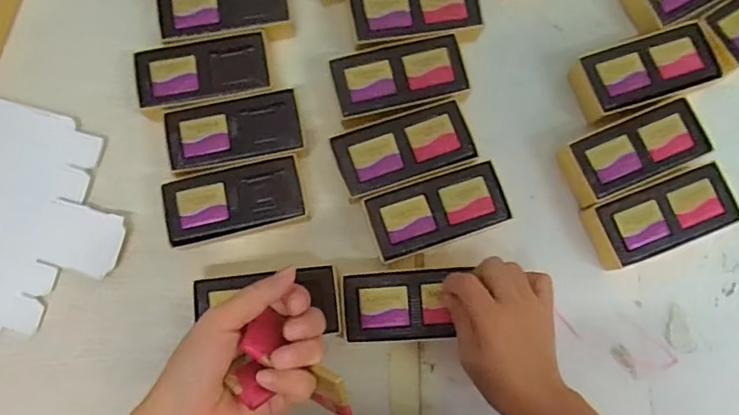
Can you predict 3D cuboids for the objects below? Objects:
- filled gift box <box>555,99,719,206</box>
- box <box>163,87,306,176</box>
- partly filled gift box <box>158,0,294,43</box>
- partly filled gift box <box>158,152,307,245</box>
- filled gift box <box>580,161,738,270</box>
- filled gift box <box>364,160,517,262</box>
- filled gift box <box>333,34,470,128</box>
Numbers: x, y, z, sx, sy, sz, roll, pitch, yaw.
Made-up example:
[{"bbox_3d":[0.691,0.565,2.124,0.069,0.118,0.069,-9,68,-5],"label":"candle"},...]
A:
[{"bbox_3d":[0.227,-0.047,0.469,0.115,0.035,0.055,-22,83,-4],"label":"filled gift box"},{"bbox_3d":[-0.113,-0.061,0.466,0.110,0.033,0.056,-11,82,-2],"label":"box"},{"bbox_3d":[-0.127,-0.174,0.480,0.108,0.030,0.058,-6,82,-2],"label":"partly filled gift box"},{"bbox_3d":[-0.110,-0.003,0.452,0.111,0.034,0.052,-14,82,-3],"label":"partly filled gift box"},{"bbox_3d":[0.245,0.007,0.459,0.118,0.032,0.056,-21,83,-4],"label":"filled gift box"},{"bbox_3d":[0.057,0.004,0.457,0.113,0.034,0.054,-17,82,-3],"label":"filled gift box"},{"bbox_3d":[0.027,-0.107,0.473,0.110,0.032,0.060,-13,82,-3],"label":"filled gift box"}]

